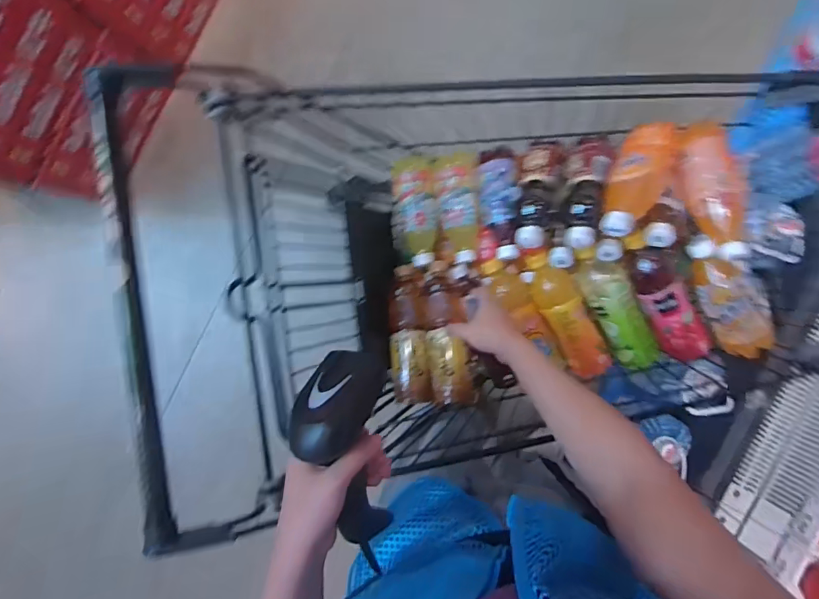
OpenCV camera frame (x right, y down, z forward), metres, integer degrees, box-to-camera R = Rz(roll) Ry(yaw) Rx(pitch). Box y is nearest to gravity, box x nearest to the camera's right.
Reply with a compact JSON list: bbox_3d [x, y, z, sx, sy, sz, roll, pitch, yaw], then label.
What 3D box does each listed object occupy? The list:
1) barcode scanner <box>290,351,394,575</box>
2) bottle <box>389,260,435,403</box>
[{"bbox_3d":[-0.054,0.151,0.439,0.075,0.063,0.198,-4,105,3],"label":"barcode scanner"},{"bbox_3d":[-0.003,0.045,0.782,0.058,0.058,0.224,-5,73,3],"label":"bottle"}]

